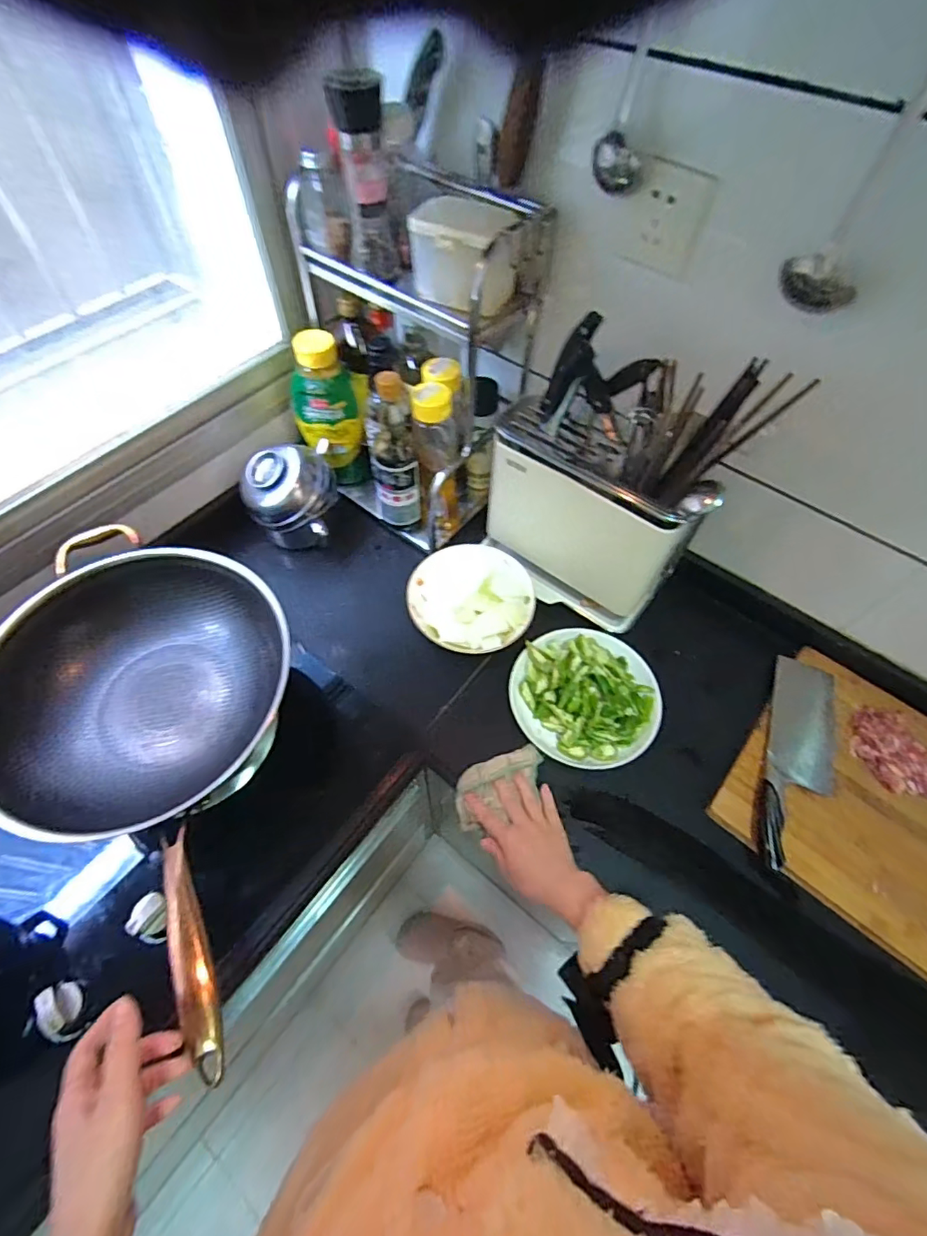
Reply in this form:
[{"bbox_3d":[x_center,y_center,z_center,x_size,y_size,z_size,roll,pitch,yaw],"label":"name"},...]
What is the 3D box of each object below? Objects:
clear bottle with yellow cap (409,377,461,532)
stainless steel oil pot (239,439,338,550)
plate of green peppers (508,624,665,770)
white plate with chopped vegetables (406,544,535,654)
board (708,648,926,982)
[{"bbox_3d":[-0.031,-0.225,0.772,0.080,0.231,0.079,-6,59,-5],"label":"clear bottle with yellow cap"},{"bbox_3d":[-0.269,-0.192,0.820,0.130,0.141,0.139,1,59,-1],"label":"stainless steel oil pot"},{"bbox_3d":[0.163,0.100,0.696,0.190,0.044,0.188,1,59,-1],"label":"plate of green peppers"},{"bbox_3d":[0.010,-0.037,0.752,0.173,0.038,0.185,1,59,-1],"label":"white plate with chopped vegetables"},{"bbox_3d":[0.548,0.254,0.617,0.406,0.033,0.295,36,64,19],"label":"board"}]

